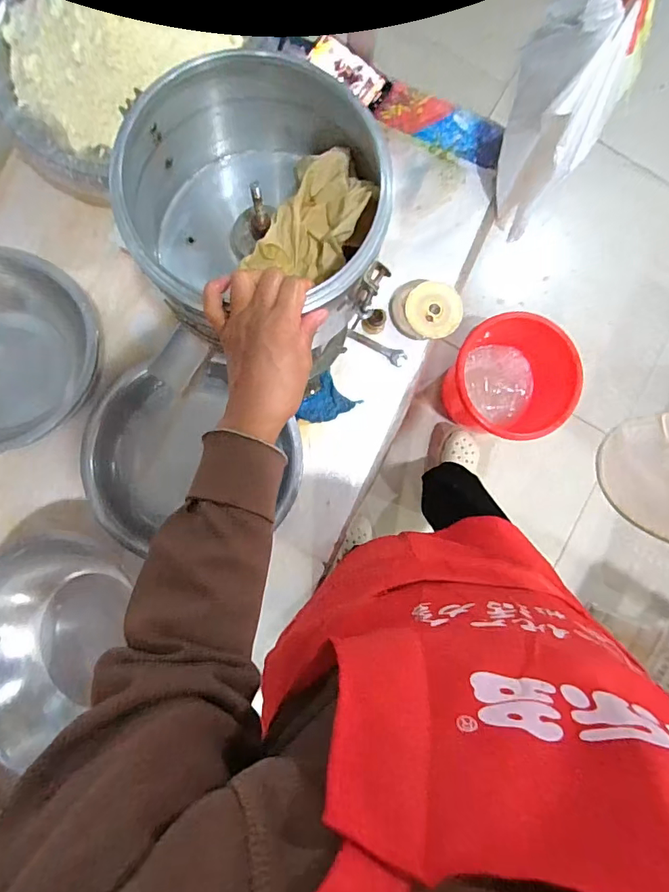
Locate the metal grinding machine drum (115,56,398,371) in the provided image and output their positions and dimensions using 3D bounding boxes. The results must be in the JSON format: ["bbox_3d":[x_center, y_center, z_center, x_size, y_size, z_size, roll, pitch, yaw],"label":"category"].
[{"bbox_3d":[-0.079,-0.228,0.479,0.227,0.149,0.233,-2,86,-4],"label":"metal grinding machine drum"}]

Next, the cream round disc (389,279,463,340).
[{"bbox_3d":[0.159,-0.237,0.829,0.125,0.033,0.106,-11,87,-5],"label":"cream round disc"}]

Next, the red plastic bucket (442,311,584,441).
[{"bbox_3d":[0.421,-0.159,1.209,0.275,0.241,0.287,0,86,-4],"label":"red plastic bucket"}]

